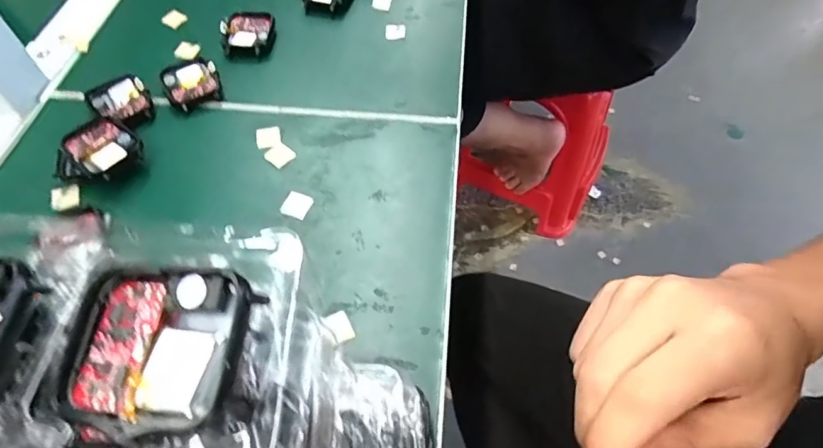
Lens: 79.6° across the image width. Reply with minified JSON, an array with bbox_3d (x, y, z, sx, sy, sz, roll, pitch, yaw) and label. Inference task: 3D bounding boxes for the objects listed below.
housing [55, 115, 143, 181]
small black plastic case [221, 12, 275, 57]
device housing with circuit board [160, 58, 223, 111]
[{"bbox_3d":[-0.196,-0.042,0.313,0.042,0.021,0.045,27,61,17],"label":"housing"},{"bbox_3d":[-0.131,-0.152,0.395,0.037,0.015,0.045,-3,57,-1],"label":"small black plastic case"},{"bbox_3d":[-0.157,-0.100,0.354,0.037,0.011,0.041,-25,60,-15],"label":"device housing with circuit board"}]

